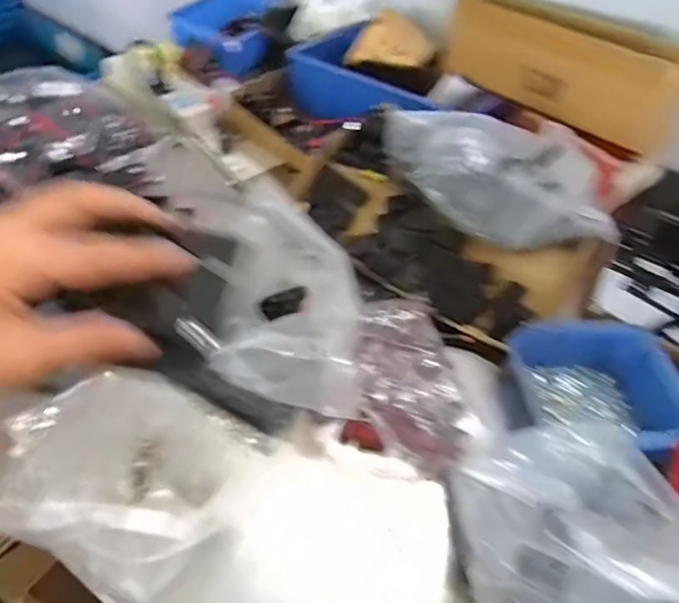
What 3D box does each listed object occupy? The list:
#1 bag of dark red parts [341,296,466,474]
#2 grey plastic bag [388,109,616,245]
[{"bbox_3d":[0.064,0.060,0.508,0.098,0.029,0.167,12,48,0],"label":"bag of dark red parts"},{"bbox_3d":[0.175,-0.122,0.564,0.270,0.093,0.106,22,53,0],"label":"grey plastic bag"}]

